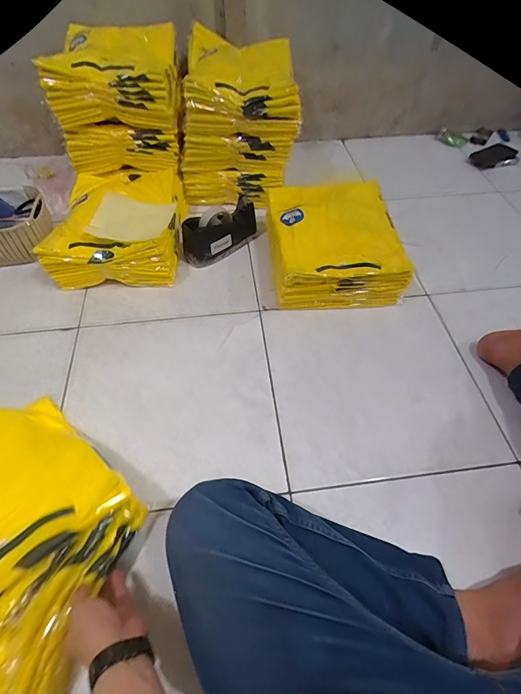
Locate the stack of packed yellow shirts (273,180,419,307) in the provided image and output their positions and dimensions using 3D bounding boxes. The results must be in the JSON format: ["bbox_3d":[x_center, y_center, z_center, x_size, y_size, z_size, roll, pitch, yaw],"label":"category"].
[{"bbox_3d":[0.165,-0.243,0.849,0.279,0.130,0.308,-4,55,-4],"label":"stack of packed yellow shirts"}]

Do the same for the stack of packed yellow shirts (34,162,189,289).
[{"bbox_3d":[-0.338,-0.308,0.877,0.273,0.136,0.326,0,54,-1],"label":"stack of packed yellow shirts"}]

